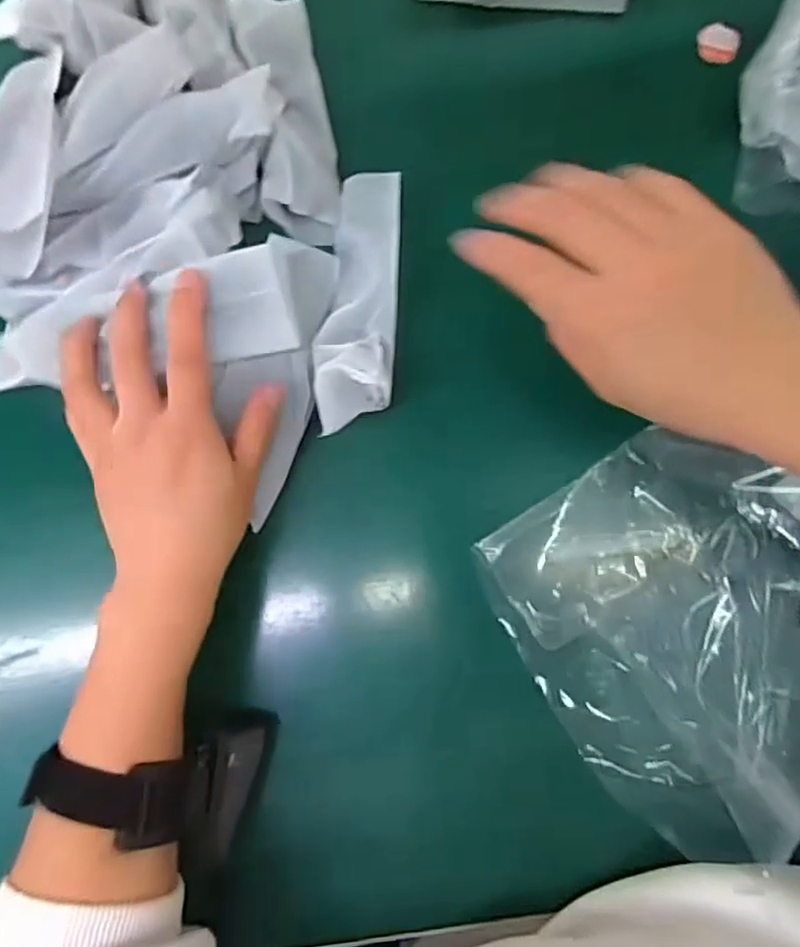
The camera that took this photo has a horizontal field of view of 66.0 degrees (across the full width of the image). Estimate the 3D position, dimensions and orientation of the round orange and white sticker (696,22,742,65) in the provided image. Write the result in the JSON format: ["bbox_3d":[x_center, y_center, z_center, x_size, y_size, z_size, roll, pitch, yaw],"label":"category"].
[{"bbox_3d":[0.186,-0.252,0.361,0.024,0.006,0.020,28,89,5],"label":"round orange and white sticker"}]

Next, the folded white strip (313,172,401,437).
[{"bbox_3d":[-0.022,-0.095,0.332,0.040,0.025,0.139,3,87,4],"label":"folded white strip"}]

